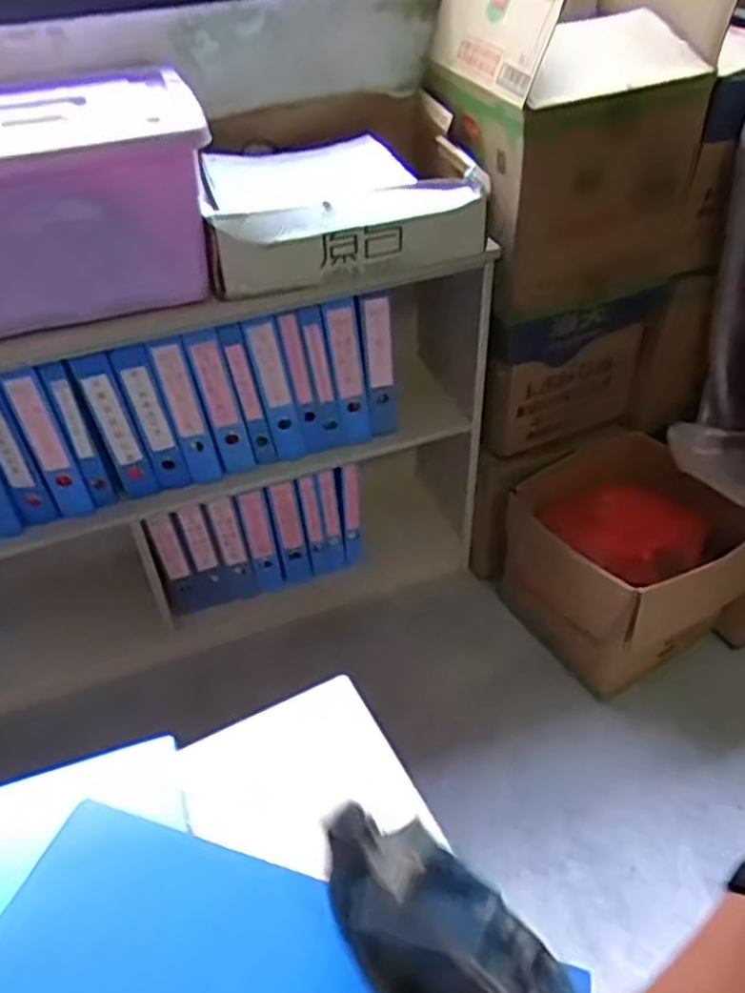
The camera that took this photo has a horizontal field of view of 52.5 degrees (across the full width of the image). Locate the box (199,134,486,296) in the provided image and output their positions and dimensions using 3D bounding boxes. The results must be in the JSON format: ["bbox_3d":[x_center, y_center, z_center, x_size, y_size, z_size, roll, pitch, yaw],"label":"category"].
[{"bbox_3d":[-0.044,-0.453,1.203,0.393,0.139,0.254,-4,43,-2],"label":"box"}]

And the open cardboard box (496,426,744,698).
[{"bbox_3d":[0.496,0.123,1.504,0.347,0.313,0.390,-29,49,-25],"label":"open cardboard box"}]

